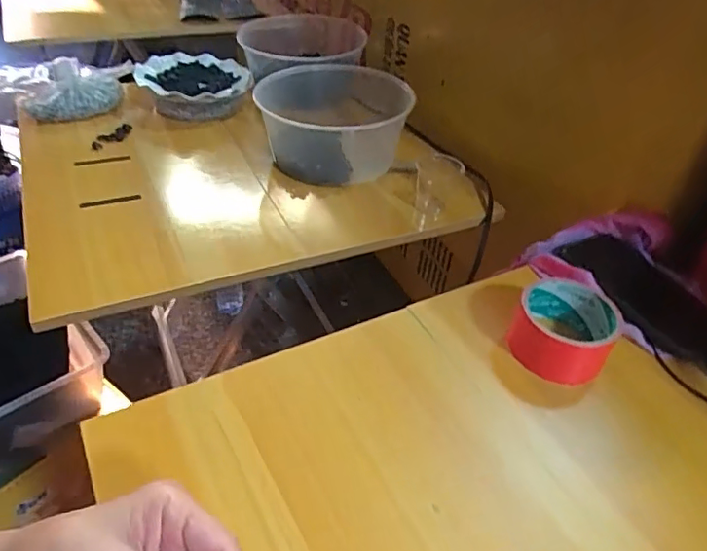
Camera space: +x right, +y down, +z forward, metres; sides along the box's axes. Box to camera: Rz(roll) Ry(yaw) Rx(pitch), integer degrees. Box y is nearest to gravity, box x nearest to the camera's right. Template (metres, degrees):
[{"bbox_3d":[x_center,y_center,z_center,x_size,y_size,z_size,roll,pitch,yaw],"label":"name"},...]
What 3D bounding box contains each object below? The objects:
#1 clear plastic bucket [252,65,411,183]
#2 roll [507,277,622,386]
[{"bbox_3d":[-0.027,-0.240,0.844,0.208,0.113,0.201,3,40,-3],"label":"clear plastic bucket"},{"bbox_3d":[0.185,0.045,0.492,0.085,0.049,0.093,20,42,18],"label":"roll"}]

